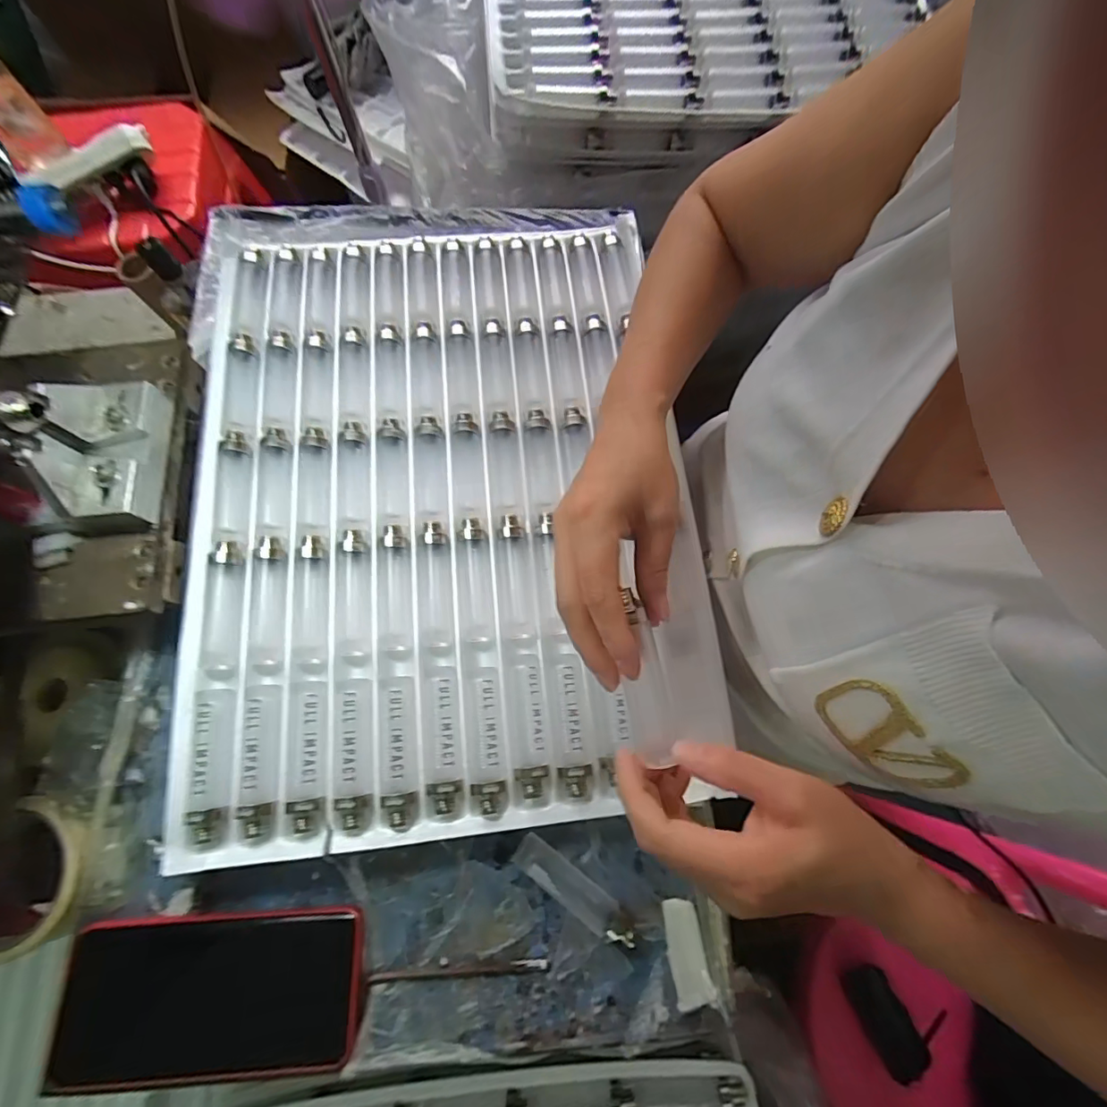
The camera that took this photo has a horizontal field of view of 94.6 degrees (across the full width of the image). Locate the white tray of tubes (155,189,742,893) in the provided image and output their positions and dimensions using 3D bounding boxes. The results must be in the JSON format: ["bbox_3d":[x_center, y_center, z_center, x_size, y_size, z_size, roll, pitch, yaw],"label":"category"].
[{"bbox_3d":[-0.081,-0.073,0.377,0.352,0.034,0.498,-5,73,-2],"label":"white tray of tubes"}]

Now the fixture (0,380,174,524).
[{"bbox_3d":[-0.274,-0.070,0.301,0.046,0.065,0.087,-2,73,-1],"label":"fixture"}]

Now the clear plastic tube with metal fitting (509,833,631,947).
[{"bbox_3d":[0.012,0.207,0.312,0.083,0.013,0.020,34,76,9],"label":"clear plastic tube with metal fitting"}]

